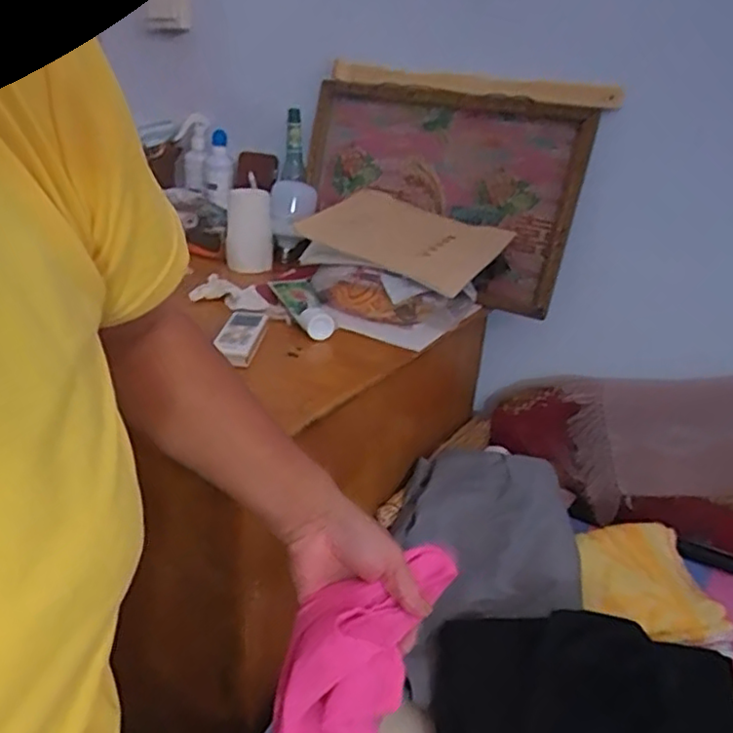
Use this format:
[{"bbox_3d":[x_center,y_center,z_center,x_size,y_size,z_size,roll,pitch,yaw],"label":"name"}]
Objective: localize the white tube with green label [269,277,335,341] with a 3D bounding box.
[{"bbox_3d":[-0.088,-0.085,0.880,0.050,0.033,0.178,-4,27,-19],"label":"white tube with green label"}]

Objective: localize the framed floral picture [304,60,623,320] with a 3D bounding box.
[{"bbox_3d":[0.094,-0.277,0.983,0.439,0.303,0.070,20,20,27],"label":"framed floral picture"}]

